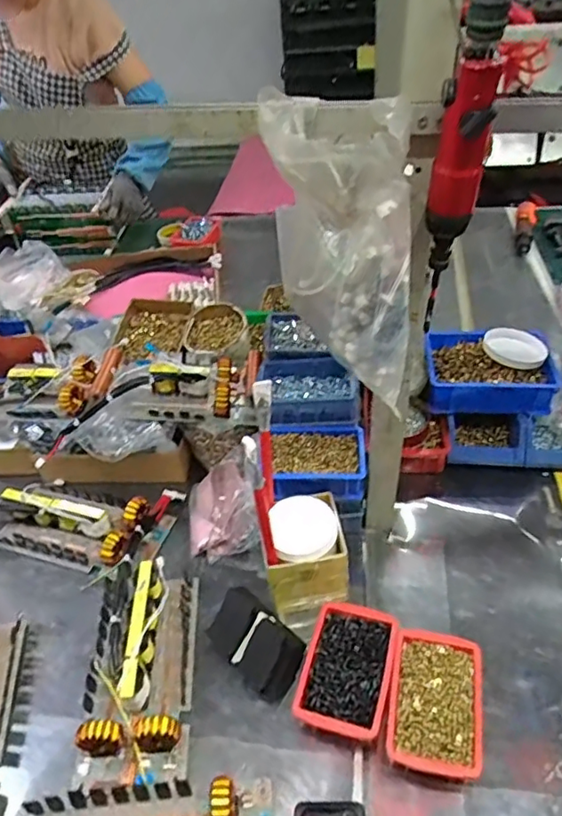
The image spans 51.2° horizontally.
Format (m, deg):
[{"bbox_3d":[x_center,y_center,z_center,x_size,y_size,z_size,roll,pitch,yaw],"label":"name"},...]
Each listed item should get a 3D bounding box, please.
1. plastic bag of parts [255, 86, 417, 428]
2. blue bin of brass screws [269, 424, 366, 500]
[{"bbox_3d":[0.050,-0.132,0.495,0.121,0.200,0.141,-3,42,3],"label":"plastic bag of parts"},{"bbox_3d":[0.052,0.075,0.835,0.135,0.057,0.096,-3,42,3],"label":"blue bin of brass screws"}]

